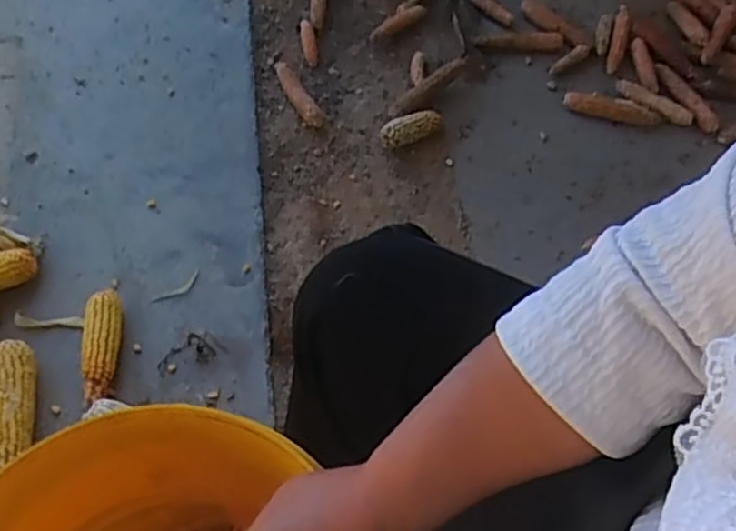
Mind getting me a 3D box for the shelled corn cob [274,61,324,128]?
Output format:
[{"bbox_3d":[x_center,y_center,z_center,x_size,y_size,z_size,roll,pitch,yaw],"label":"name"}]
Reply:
[{"bbox_3d":[-0.117,-0.282,1.141,0.032,0.023,0.158,-24,62,-14],"label":"shelled corn cob"}]

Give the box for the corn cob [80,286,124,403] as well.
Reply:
[{"bbox_3d":[-0.345,0.100,0.913,0.052,0.043,0.167,-1,59,-1],"label":"corn cob"}]

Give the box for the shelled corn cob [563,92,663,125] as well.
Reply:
[{"bbox_3d":[0.392,-0.253,1.131,0.161,0.021,0.033,9,59,-10],"label":"shelled corn cob"}]

